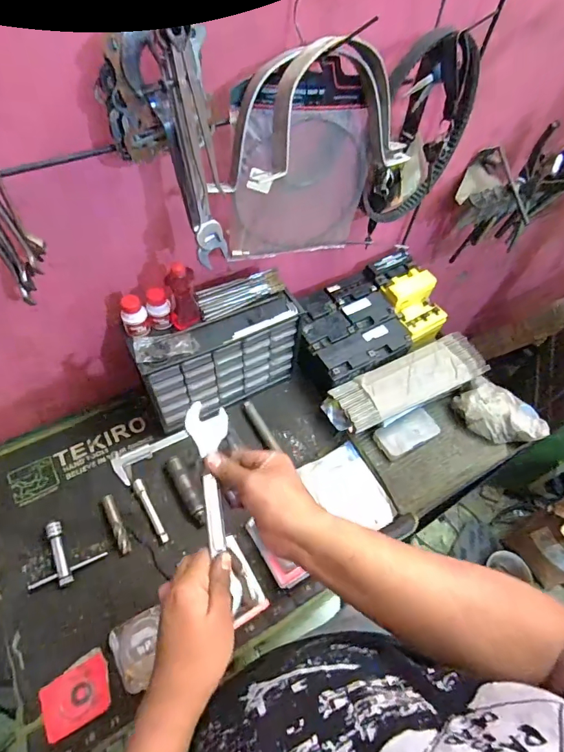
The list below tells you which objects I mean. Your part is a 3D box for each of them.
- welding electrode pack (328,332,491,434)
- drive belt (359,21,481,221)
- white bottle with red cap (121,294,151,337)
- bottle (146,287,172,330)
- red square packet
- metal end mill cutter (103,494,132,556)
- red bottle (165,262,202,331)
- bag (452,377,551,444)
[{"bbox_3d":[0.266,0.005,0.866,0.341,0.034,0.105,-22,60,-19],"label":"welding electrode pack"},{"bbox_3d":[0.230,-0.385,0.686,0.224,0.293,0.053,-23,61,-19],"label":"drive belt"},{"bbox_3d":[-0.234,-0.095,0.672,0.040,0.060,0.037,-18,59,-16],"label":"white bottle with red cap"},{"bbox_3d":[-0.199,-0.109,0.680,0.036,0.065,0.031,-13,58,-13],"label":"bottle"},{"bbox_3d":[-0.288,0.447,0.594,0.086,0.019,0.077,-24,61,-20],"label":"red square packet"},{"bbox_3d":[-0.282,0.254,0.720,0.020,0.014,0.101,-21,74,-18],"label":"metal end mill cutter"},{"bbox_3d":[-0.158,-0.129,0.668,0.046,0.119,0.043,-9,57,-11],"label":"red bottle"},{"bbox_3d":[0.447,0.085,0.873,0.116,0.066,0.169,-32,64,-24],"label":"bag"}]

